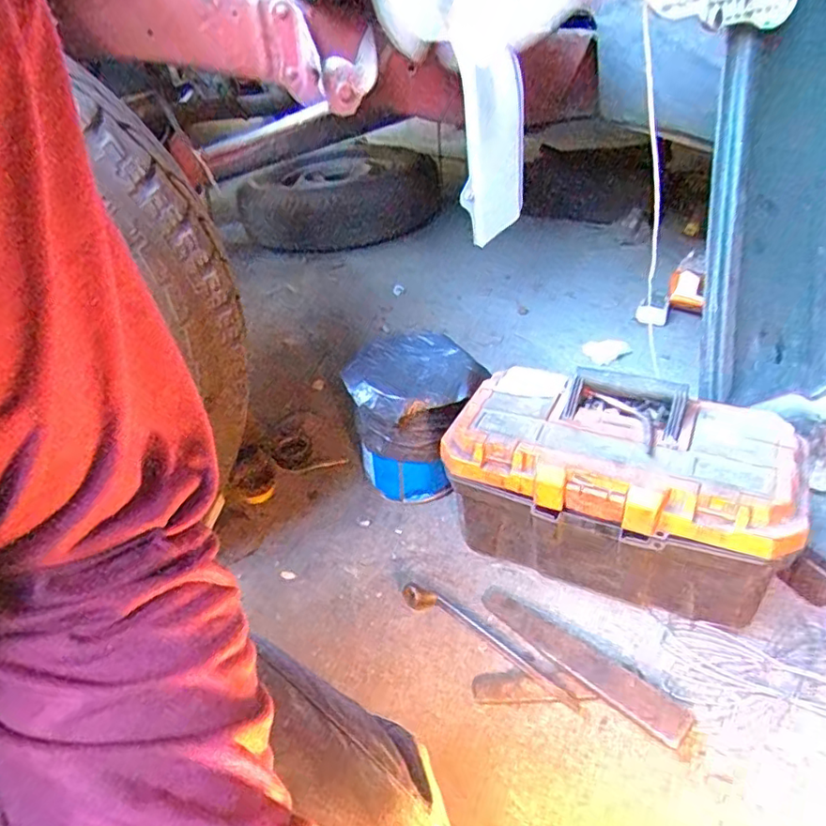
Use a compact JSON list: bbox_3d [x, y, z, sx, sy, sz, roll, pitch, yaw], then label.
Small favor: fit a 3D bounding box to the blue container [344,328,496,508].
[{"bbox_3d":[0.018,0.010,0.905,0.181,0.218,0.177,7,38,20],"label":"blue container"}]

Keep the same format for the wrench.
[{"bbox_3d":[0.086,0.263,0.697,0.242,0.018,0.031,20,44,34],"label":"wrench"}]

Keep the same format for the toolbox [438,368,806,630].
[{"bbox_3d":[0.237,0.099,0.730,0.372,0.210,0.195,9,39,23],"label":"toolbox"}]

